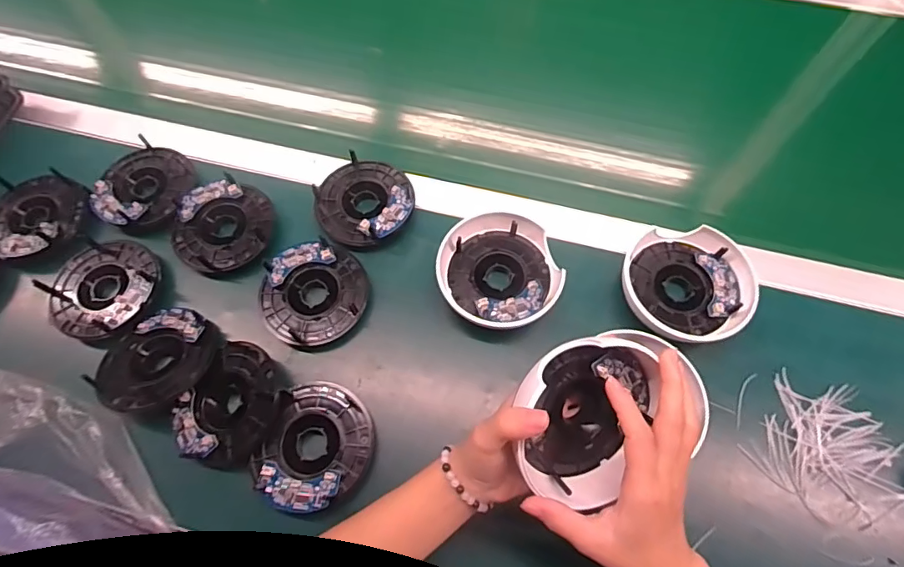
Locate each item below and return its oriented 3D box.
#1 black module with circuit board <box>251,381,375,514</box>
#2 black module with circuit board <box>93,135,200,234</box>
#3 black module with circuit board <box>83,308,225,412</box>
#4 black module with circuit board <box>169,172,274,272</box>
[{"bbox_3d":[-0.113,0.140,0.415,0.085,0.032,0.100,26,69,12],"label":"black module with circuit board"},{"bbox_3d":[-0.326,-0.103,0.513,0.097,0.028,0.100,27,70,13],"label":"black module with circuit board"},{"bbox_3d":[-0.264,0.066,0.431,0.102,0.022,0.086,-39,71,-15],"label":"black module with circuit board"},{"bbox_3d":[-0.234,-0.060,0.492,0.096,0.021,0.096,-9,66,-3],"label":"black module with circuit board"}]

